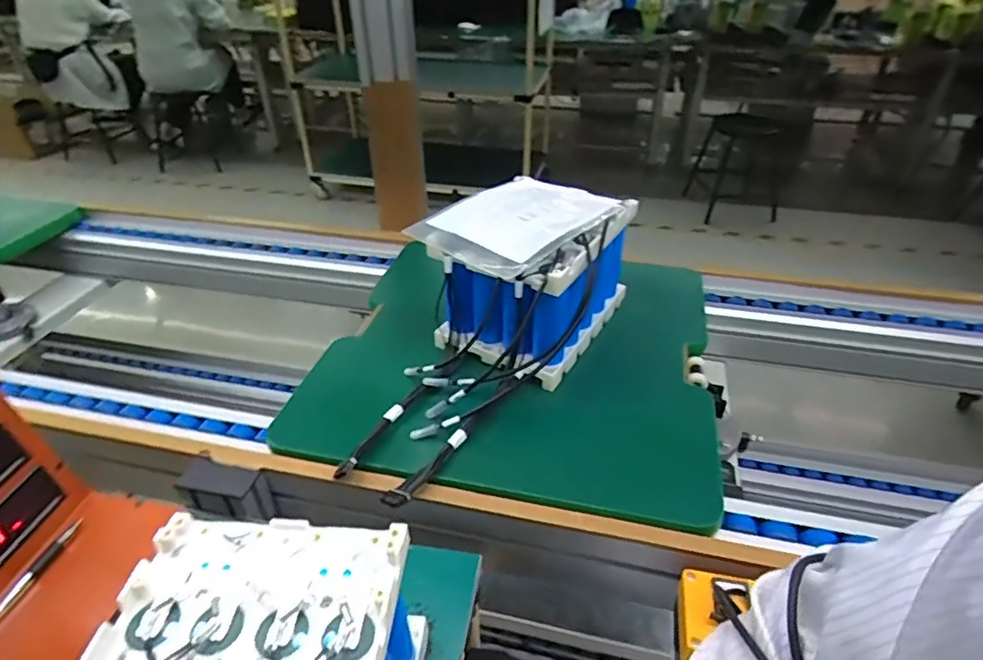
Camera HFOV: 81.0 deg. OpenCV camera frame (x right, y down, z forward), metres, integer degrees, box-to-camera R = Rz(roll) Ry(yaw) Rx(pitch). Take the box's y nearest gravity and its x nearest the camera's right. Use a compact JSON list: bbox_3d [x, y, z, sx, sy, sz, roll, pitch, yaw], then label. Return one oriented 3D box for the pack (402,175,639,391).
[{"bbox_3d":[0.061,-0.075,0.756,0.188,0.164,0.251,21,42,27],"label":"pack"}]

